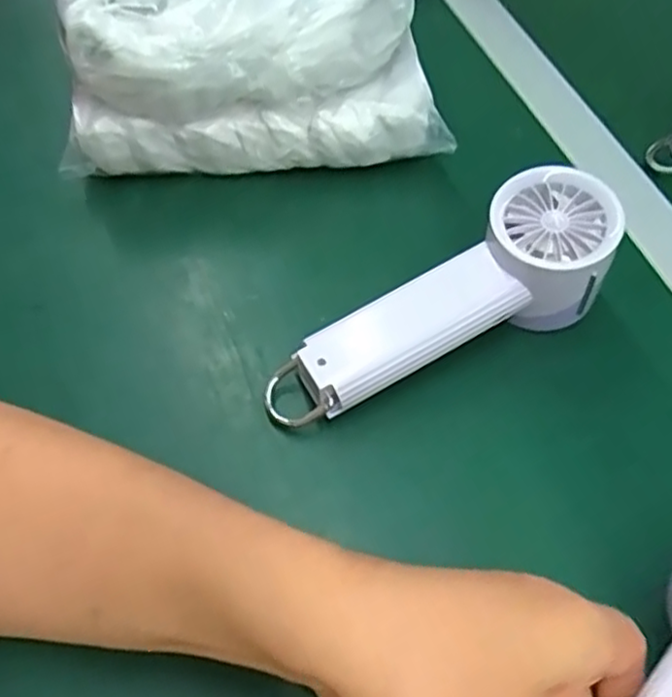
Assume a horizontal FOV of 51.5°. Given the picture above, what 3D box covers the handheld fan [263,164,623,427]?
[{"bbox_3d":[0.054,-0.017,0.357,0.196,0.058,0.064,-30,63,-4],"label":"handheld fan"}]

